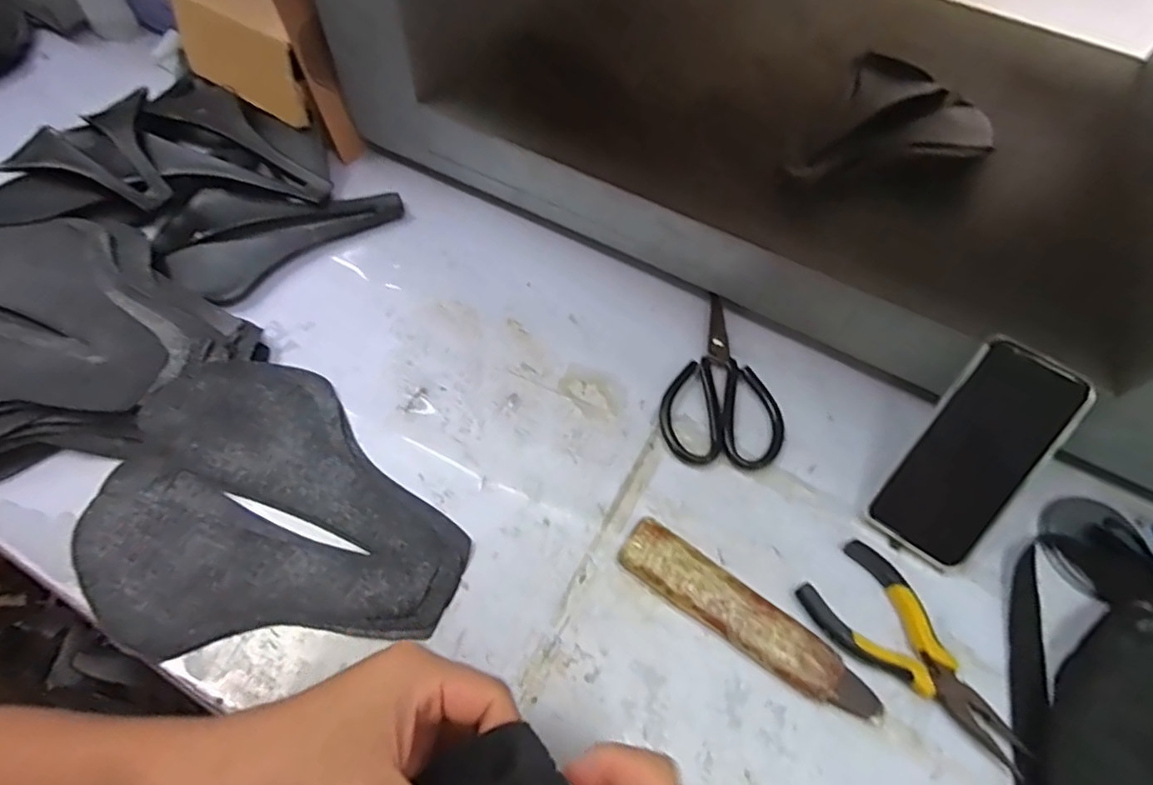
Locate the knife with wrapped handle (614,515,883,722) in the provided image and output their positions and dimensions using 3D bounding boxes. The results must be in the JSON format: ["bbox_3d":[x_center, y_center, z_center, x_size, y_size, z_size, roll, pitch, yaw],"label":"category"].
[{"bbox_3d":[0.114,0.155,0.400,0.183,0.018,0.039,34,62,15],"label":"knife with wrapped handle"}]

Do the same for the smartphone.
[{"bbox_3d":[0.287,0.046,0.424,0.074,0.008,0.161,34,99,15],"label":"smartphone"}]

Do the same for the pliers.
[{"bbox_3d":[0.232,0.168,0.398,0.155,0.017,0.070,35,63,16],"label":"pliers"}]

